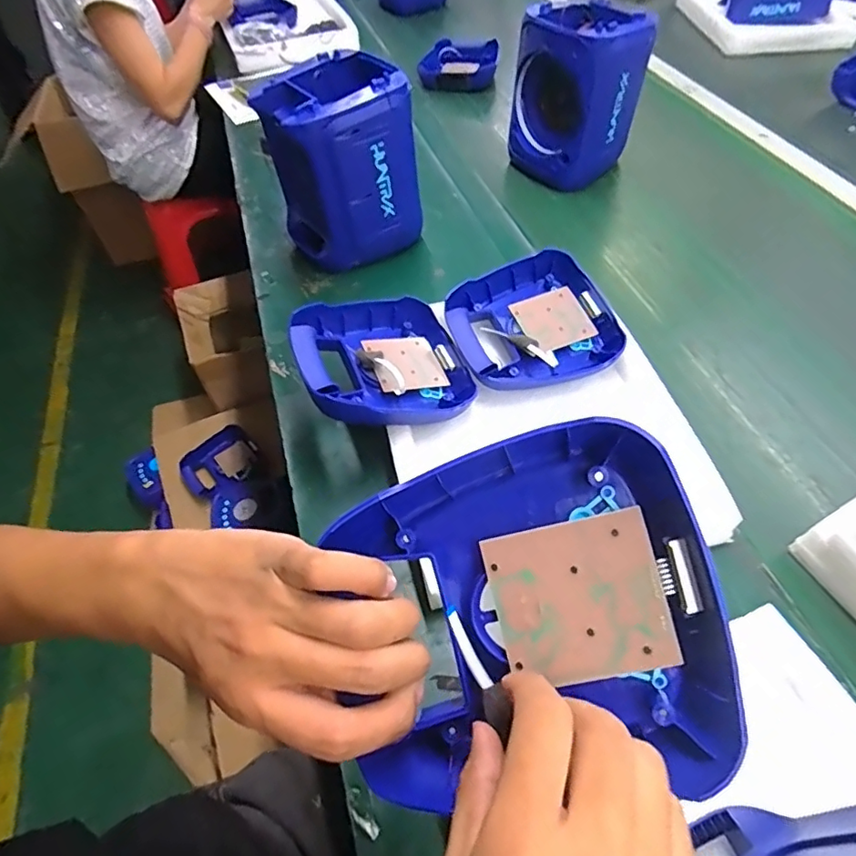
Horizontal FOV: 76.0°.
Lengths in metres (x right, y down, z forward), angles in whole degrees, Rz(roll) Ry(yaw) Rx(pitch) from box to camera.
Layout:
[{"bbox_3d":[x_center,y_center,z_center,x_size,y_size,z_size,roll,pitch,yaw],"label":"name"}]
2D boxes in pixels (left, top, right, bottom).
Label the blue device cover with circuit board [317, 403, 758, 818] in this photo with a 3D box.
[{"bbox_3d":[0.048,0.086,0.266,0.172,0.043,0.164,-13,79,7],"label":"blue device cover with circuit board"}]

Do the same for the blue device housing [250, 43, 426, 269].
[{"bbox_3d":[-0.116,-0.348,0.737,0.149,0.216,0.151,-34,57,-22],"label":"blue device housing"}]

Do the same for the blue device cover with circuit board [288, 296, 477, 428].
[{"bbox_3d":[-0.053,-0.070,0.580,0.183,0.039,0.167,-8,57,-32],"label":"blue device cover with circuit board"}]

